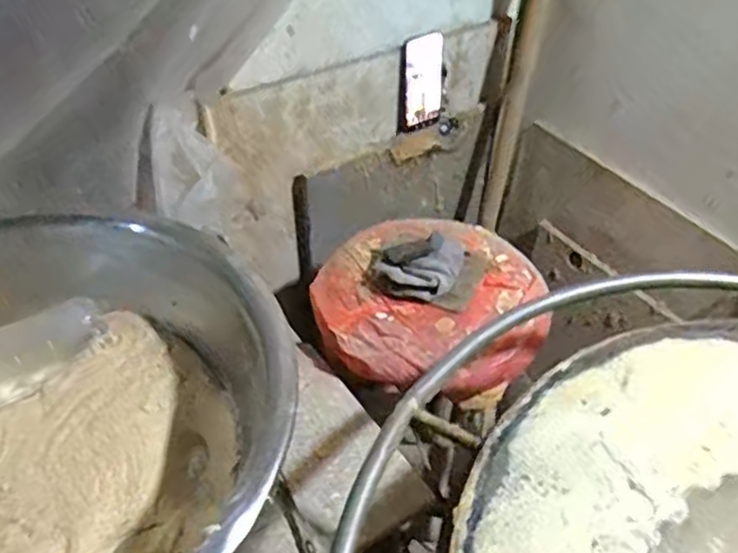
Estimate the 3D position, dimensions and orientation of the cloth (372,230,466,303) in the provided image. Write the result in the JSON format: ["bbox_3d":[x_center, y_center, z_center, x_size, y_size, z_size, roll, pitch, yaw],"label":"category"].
[{"bbox_3d":[0.066,-0.010,0.960,0.117,0.048,0.091,12,42,9],"label":"cloth"}]

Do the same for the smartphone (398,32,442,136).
[{"bbox_3d":[0.087,-0.323,1.180,0.093,0.155,0.011,-19,34,-31],"label":"smartphone"}]

